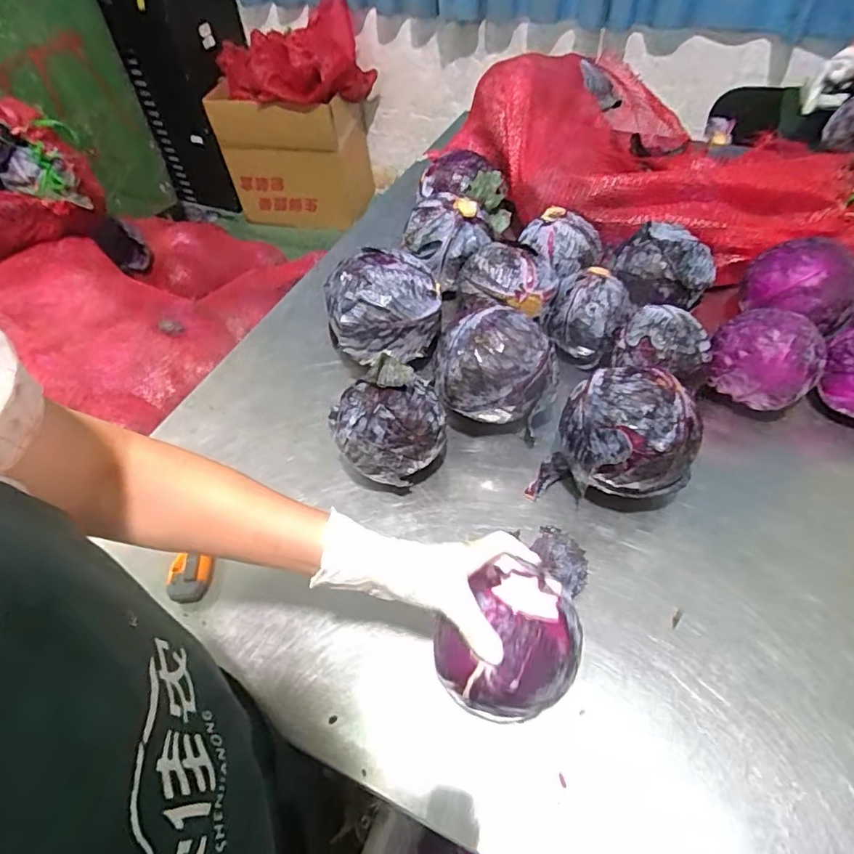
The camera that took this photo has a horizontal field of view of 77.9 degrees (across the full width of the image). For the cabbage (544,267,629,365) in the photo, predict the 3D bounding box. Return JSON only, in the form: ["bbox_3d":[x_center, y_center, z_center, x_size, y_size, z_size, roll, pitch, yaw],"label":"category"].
[{"bbox_3d":[0.213,-0.146,0.702,0.096,0.094,0.086,22,57,20],"label":"cabbage"}]

